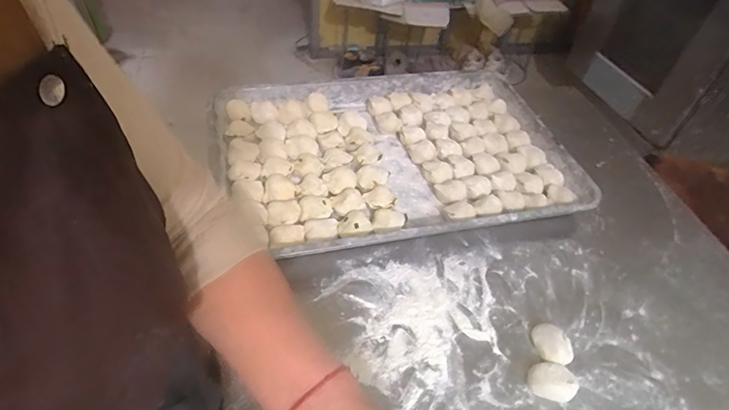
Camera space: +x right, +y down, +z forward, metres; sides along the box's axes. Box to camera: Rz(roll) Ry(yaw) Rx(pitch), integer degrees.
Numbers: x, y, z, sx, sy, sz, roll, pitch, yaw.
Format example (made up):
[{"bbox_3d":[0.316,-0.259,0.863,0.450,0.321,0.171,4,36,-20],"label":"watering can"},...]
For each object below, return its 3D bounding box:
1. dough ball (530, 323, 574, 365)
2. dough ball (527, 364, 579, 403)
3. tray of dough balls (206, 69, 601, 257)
[{"bbox_3d":[0.234,0.173,0.530,0.045,0.020,0.052,-19,53,-21],"label":"dough ball"},{"bbox_3d":[0.217,0.205,0.494,0.055,0.023,0.038,5,49,-2],"label":"dough ball"},{"bbox_3d":[0.054,-0.088,0.718,0.561,0.044,0.387,-11,51,-15],"label":"tray of dough balls"}]

